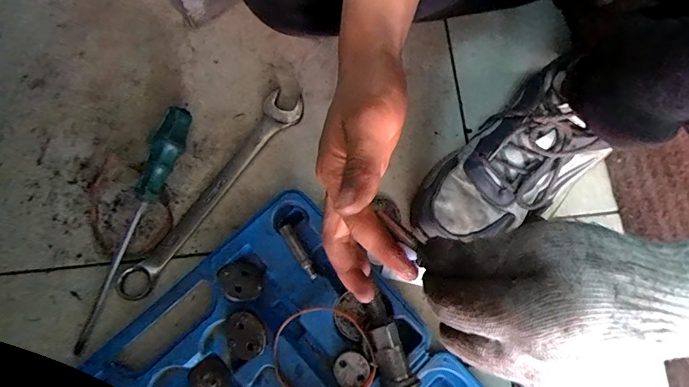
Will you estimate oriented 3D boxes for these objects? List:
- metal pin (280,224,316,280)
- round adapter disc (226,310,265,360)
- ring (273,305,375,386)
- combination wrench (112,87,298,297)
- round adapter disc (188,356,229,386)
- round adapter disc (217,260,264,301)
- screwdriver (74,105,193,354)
[{"bbox_3d":[-0.041,0.053,0.375,0.011,0.016,0.053,-32,79,-7],"label":"metal pin"},{"bbox_3d":[-0.086,0.123,0.358,0.034,0.013,0.039,3,77,0],"label":"round adapter disc"},{"bbox_3d":[-0.018,0.140,0.357,0.086,0.010,0.084,0,77,0],"label":"ring"},{"bbox_3d":[-0.133,-0.004,0.416,0.038,0.010,0.251,37,79,8],"label":"combination wrench"},{"bbox_3d":[-0.119,0.165,0.362,0.032,0.004,0.033,0,77,0],"label":"round adapter disc"},{"bbox_3d":[-0.093,0.078,0.373,0.041,0.006,0.032,34,79,7],"label":"round adapter disc"},{"bbox_3d":[-0.201,0.029,0.394,0.026,0.032,0.240,19,77,4],"label":"screwdriver"}]

